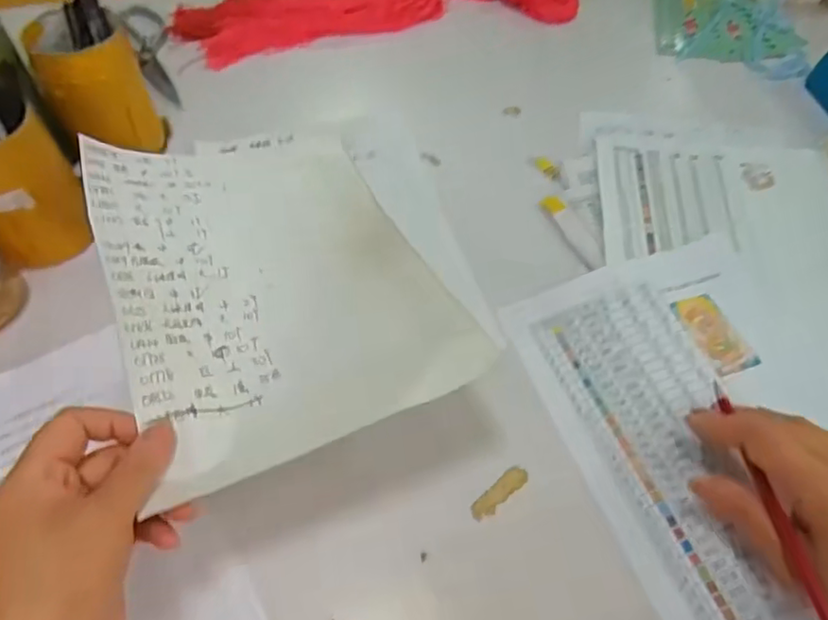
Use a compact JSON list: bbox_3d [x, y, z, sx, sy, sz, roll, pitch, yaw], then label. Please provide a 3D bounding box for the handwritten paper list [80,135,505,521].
[{"bbox_3d":[-0.097,-0.032,0.415,0.200,0.042,0.277,-20,57,-14],"label":"handwritten paper list"}]

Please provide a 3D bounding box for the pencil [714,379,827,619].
[{"bbox_3d":[0.206,0.113,0.338,0.007,0.011,0.184,-1,46,-2],"label":"pencil"}]

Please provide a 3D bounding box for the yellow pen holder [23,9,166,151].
[{"bbox_3d":[-0.296,-0.208,0.567,0.085,0.105,0.086,-20,57,-15],"label":"yellow pen holder"}]

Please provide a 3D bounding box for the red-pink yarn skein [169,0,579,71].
[{"bbox_3d":[-0.036,-0.379,0.729,0.486,0.035,0.159,-13,56,-10],"label":"red-pink yarn skein"}]

